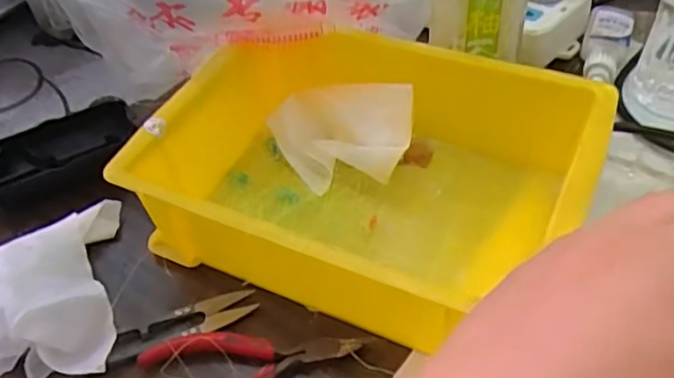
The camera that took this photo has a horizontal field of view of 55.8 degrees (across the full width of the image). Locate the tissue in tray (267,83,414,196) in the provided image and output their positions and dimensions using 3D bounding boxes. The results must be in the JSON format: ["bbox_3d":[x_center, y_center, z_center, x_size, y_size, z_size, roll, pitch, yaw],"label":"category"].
[{"bbox_3d":[0.000,-0.034,0.427,0.098,0.038,0.063,3,48,9],"label":"tissue in tray"}]

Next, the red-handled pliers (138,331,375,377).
[{"bbox_3d":[-0.045,0.094,0.339,0.116,0.010,0.051,-12,48,-4],"label":"red-handled pliers"}]

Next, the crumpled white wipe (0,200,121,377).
[{"bbox_3d":[-0.165,0.053,0.371,0.092,0.039,0.127,-6,48,1],"label":"crumpled white wipe"}]

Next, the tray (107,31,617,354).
[{"bbox_3d":[0.019,-0.010,0.386,0.246,0.072,0.177,15,51,19],"label":"tray"}]

